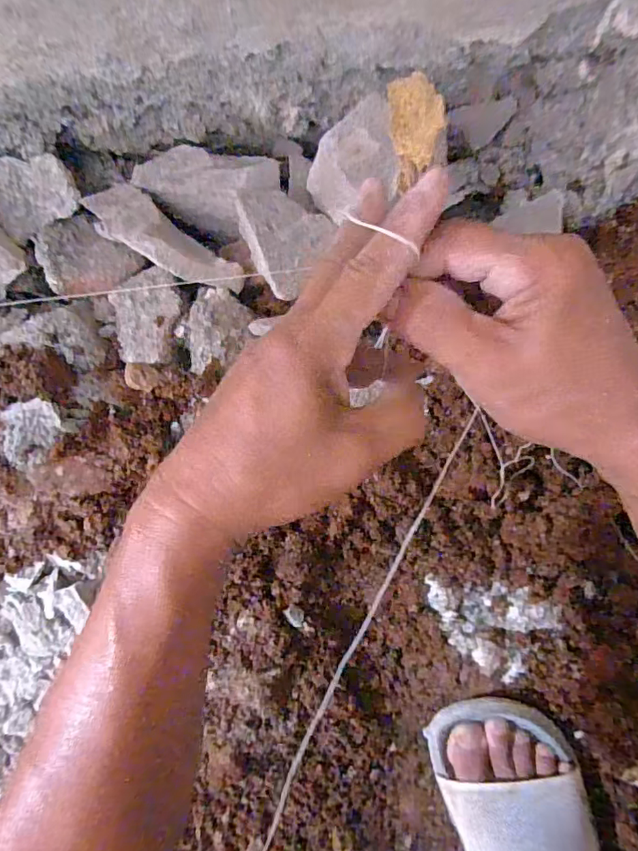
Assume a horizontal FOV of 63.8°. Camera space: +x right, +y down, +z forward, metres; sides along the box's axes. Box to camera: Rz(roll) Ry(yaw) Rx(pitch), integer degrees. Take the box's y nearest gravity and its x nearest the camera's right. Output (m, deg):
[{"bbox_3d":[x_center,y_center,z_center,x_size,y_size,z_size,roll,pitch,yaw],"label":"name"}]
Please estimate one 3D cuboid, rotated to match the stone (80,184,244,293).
[{"bbox_3d":[-0.133,-0.157,0.425,0.144,0.045,0.047,33,93,2],"label":"stone"}]

